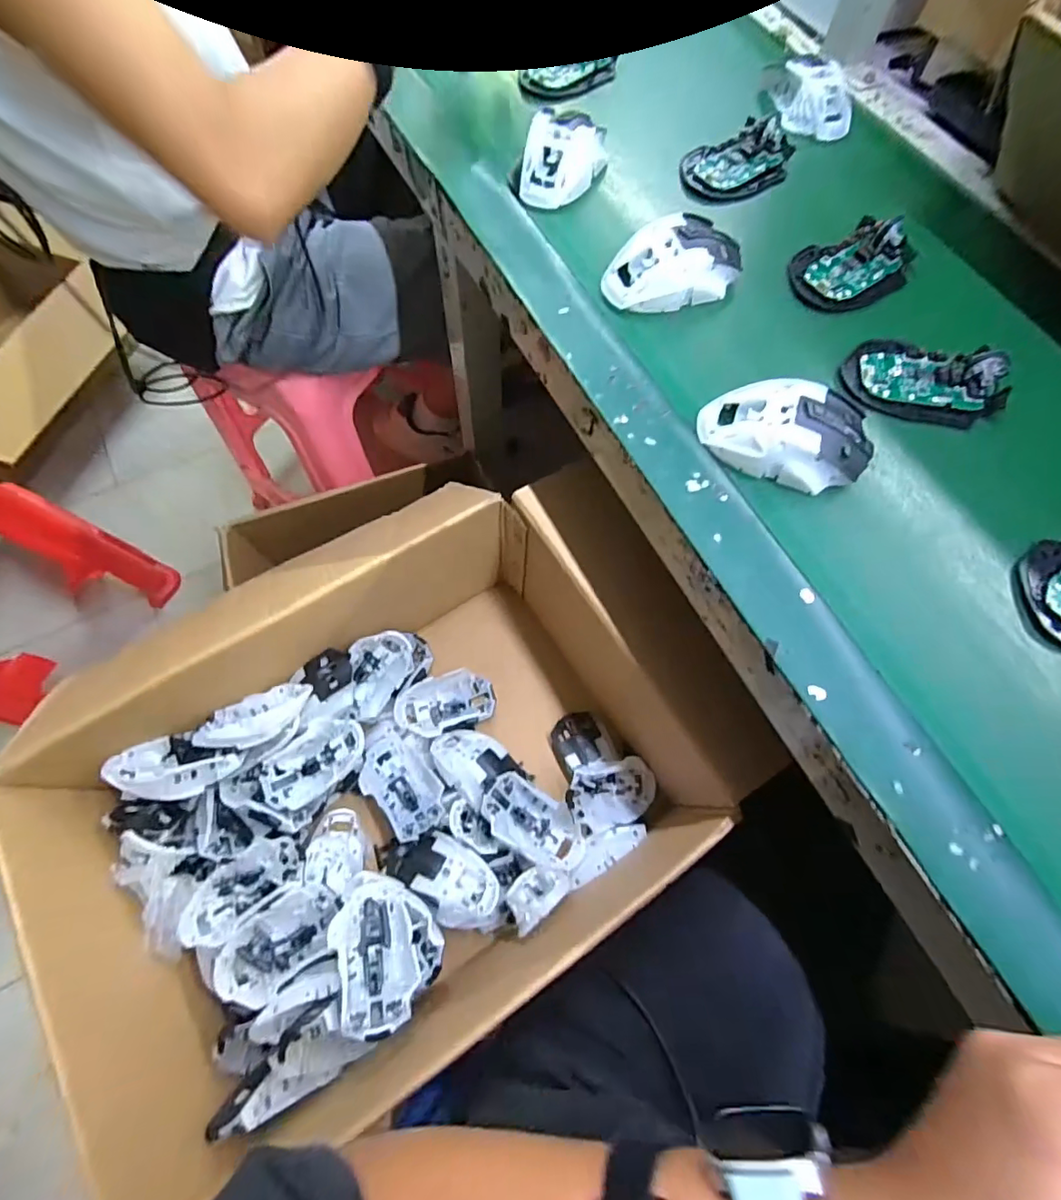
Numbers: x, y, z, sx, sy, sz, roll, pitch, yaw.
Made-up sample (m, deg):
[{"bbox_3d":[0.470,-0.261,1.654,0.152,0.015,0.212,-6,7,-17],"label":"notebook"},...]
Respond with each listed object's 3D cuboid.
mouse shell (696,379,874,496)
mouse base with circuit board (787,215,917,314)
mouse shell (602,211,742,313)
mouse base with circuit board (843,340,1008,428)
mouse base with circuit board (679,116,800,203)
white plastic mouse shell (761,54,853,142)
[{"bbox_3d":[0.180,-0.117,0.371,0.118,0.040,0.064,17,71,5],"label":"mouse shell"},{"bbox_3d":[0.273,-0.283,0.444,0.108,0.027,0.074,-32,74,-11],"label":"mouse base with circuit board"},{"bbox_3d":[0.115,-0.272,0.425,0.112,0.033,0.061,-20,72,-8],"label":"mouse shell"},{"bbox_3d":[0.299,-0.166,0.397,0.114,0.025,0.065,14,71,4],"label":"mouse base with circuit board"},{"bbox_3d":[0.197,-0.412,0.494,0.107,0.025,0.066,-24,73,-9],"label":"mouse base with circuit board"},{"bbox_3d":[0.280,-0.513,0.531,0.064,0.034,0.098,-9,71,-4],"label":"white plastic mouse shell"}]

